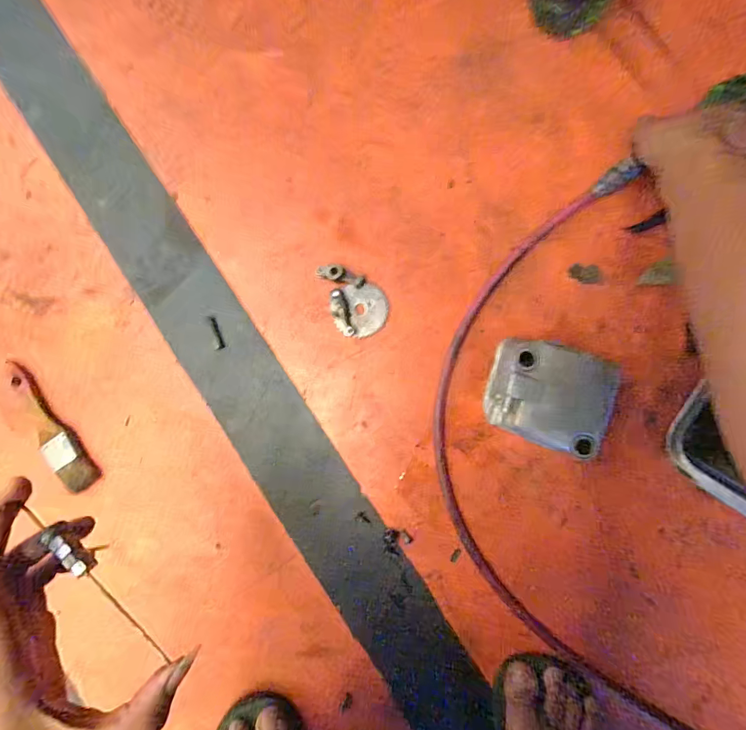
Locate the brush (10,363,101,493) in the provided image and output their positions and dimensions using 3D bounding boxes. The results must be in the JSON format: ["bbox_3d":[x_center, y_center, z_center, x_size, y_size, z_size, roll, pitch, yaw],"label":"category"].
[{"bbox_3d":[-0.371,0.071,0.446,0.032,0.011,0.163,-35,87,2],"label":"brush"}]

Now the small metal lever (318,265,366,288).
[{"bbox_3d":[-0.035,-0.098,0.430,0.053,0.014,0.017,19,90,4],"label":"small metal lever"}]

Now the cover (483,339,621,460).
[{"bbox_3d":[0.175,0.034,0.394,0.110,0.054,0.101,17,90,4],"label":"cover"}]

